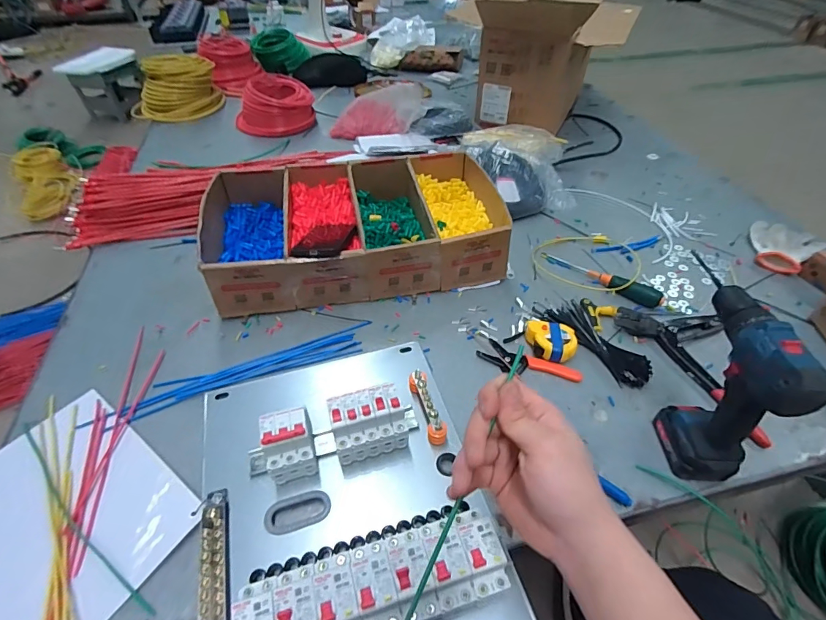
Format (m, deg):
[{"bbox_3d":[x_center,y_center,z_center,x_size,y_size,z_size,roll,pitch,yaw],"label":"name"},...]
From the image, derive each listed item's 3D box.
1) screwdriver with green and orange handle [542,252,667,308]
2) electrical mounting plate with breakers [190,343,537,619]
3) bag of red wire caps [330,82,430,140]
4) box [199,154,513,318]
[{"bbox_3d":[0.353,-0.066,0.794,0.230,0.033,0.038,29,52,25],"label":"screwdriver with green and orange handle"},{"bbox_3d":[-0.087,0.204,0.493,0.322,0.095,0.399,-11,47,-11],"label":"electrical mounting plate with breakers"},{"bbox_3d":[-0.106,-0.575,1.239,0.289,0.107,0.124,-10,44,17],"label":"bag of red wire caps"},{"bbox_3d":[-0.109,-0.165,0.821,0.539,0.117,0.325,-9,47,-9],"label":"box"}]

